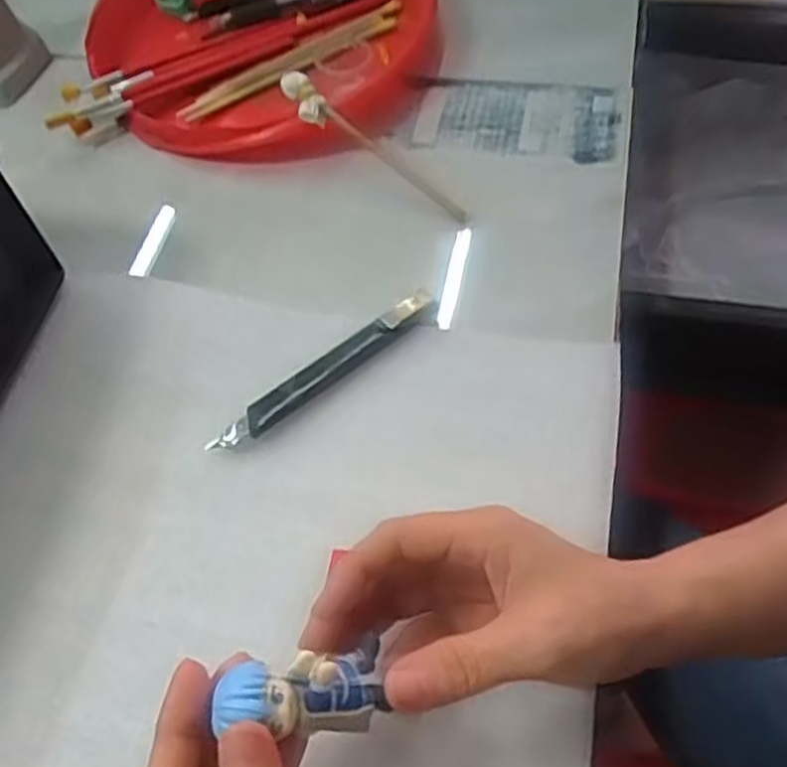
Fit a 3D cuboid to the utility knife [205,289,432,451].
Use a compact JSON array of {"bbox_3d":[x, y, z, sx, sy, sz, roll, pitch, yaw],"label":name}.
[{"bbox_3d":[-0.034,-0.008,0.405,0.139,0.006,0.018,-38,60,-19],"label":"utility knife"}]

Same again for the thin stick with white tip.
[{"bbox_3d":[-0.013,-0.145,0.480,0.140,0.016,0.015,37,64,1],"label":"thin stick with white tip"}]

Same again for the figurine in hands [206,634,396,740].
[{"bbox_3d":[-0.027,0.103,0.265,0.064,0.028,0.026,15,44,-38],"label":"figurine in hands"}]

